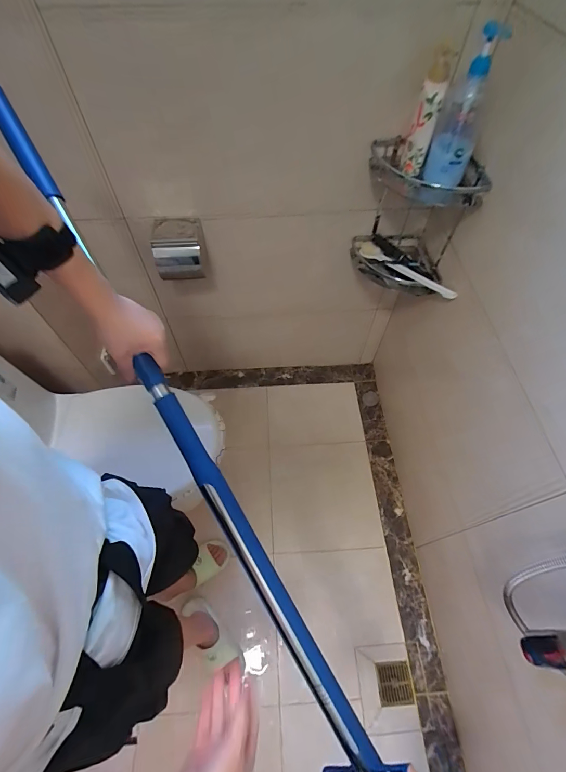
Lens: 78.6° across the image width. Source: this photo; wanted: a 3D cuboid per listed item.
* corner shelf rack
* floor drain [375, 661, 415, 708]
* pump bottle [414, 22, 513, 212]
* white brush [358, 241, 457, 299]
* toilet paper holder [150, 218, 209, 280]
[{"bbox_3d":[0.332,-0.420,0.900,0.277,0.315,0.224,15,61,9],"label":"corner shelf rack"},{"bbox_3d":[0.336,0.899,1.043,0.103,0.011,0.102,-3,60,-1],"label":"floor drain"},{"bbox_3d":[0.379,-0.561,0.737,0.093,0.278,0.097,17,40,10],"label":"pump bottle"},{"bbox_3d":[0.326,-0.317,0.941,0.041,0.033,0.316,-40,67,-20],"label":"white brush"},{"bbox_3d":[-0.266,-0.355,0.910,0.135,0.123,0.089,2,60,2],"label":"toilet paper holder"}]

